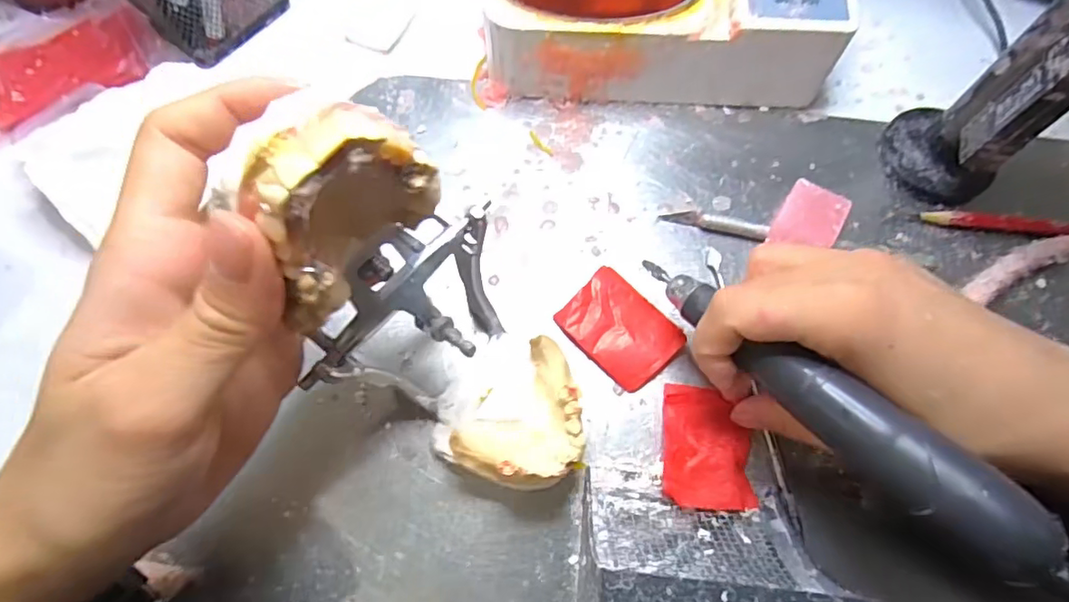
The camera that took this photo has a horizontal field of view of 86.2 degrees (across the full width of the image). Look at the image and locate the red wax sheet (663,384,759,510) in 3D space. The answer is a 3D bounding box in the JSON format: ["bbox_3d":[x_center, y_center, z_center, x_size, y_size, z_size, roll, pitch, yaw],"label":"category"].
[{"bbox_3d":[0.078,0.065,0.256,0.039,0.006,0.054,6,61,2],"label":"red wax sheet"}]

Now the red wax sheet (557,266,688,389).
[{"bbox_3d":[0.041,0.013,0.278,0.053,0.008,0.041,43,73,15],"label":"red wax sheet"}]

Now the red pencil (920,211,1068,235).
[{"bbox_3d":[0.263,-0.040,0.303,0.109,0.006,0.008,5,68,1],"label":"red pencil"}]

